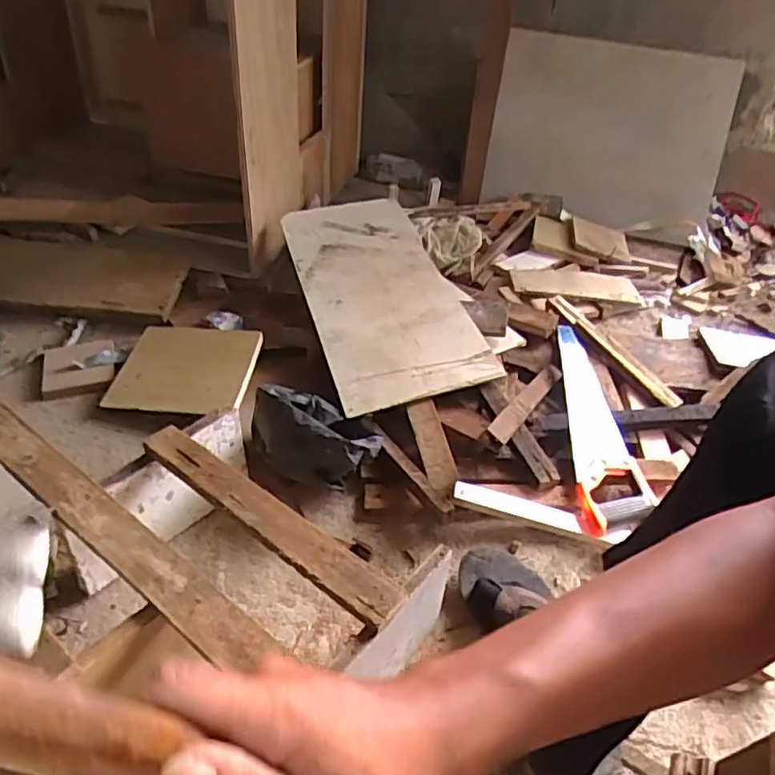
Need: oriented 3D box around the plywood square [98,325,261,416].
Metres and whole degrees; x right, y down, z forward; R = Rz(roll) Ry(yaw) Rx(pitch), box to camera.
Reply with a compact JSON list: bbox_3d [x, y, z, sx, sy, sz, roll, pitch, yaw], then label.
[{"bbox_3d":[-0.338,-0.037,1.054,0.221,0.019,0.195,4,50,7],"label":"plywood square"}]

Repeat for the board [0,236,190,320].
[{"bbox_3d":[-0.747,-0.249,1.264,0.667,0.028,0.212,7,45,2],"label":"board"}]

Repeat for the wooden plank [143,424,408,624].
[{"bbox_3d":[-0.135,0.132,0.671,0.354,0.021,0.050,28,44,27],"label":"wooden plank"}]

